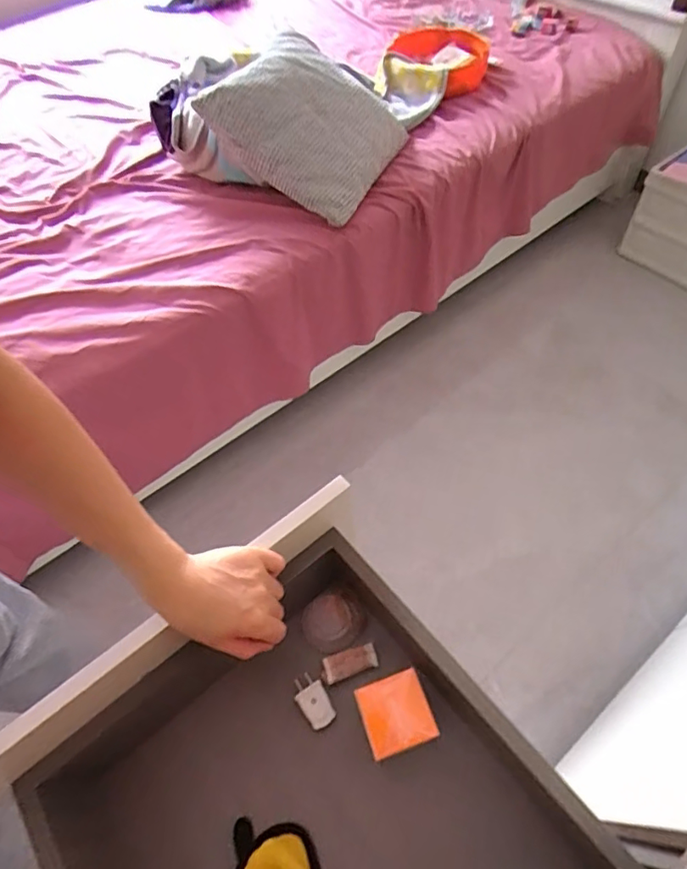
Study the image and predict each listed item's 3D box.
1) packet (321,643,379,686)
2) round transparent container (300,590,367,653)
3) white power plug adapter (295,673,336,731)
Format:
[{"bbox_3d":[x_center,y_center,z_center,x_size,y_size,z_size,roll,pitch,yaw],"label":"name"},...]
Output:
[{"bbox_3d":[0.007,0.252,0.583,0.060,0.009,0.026,-16,56,-6],"label":"packet"},{"bbox_3d":[-0.010,0.214,0.603,0.072,0.025,0.056,-25,57,-12],"label":"round transparent container"},{"bbox_3d":[-0.033,0.287,0.568,0.029,0.017,0.053,-34,59,-17],"label":"white power plug adapter"}]

